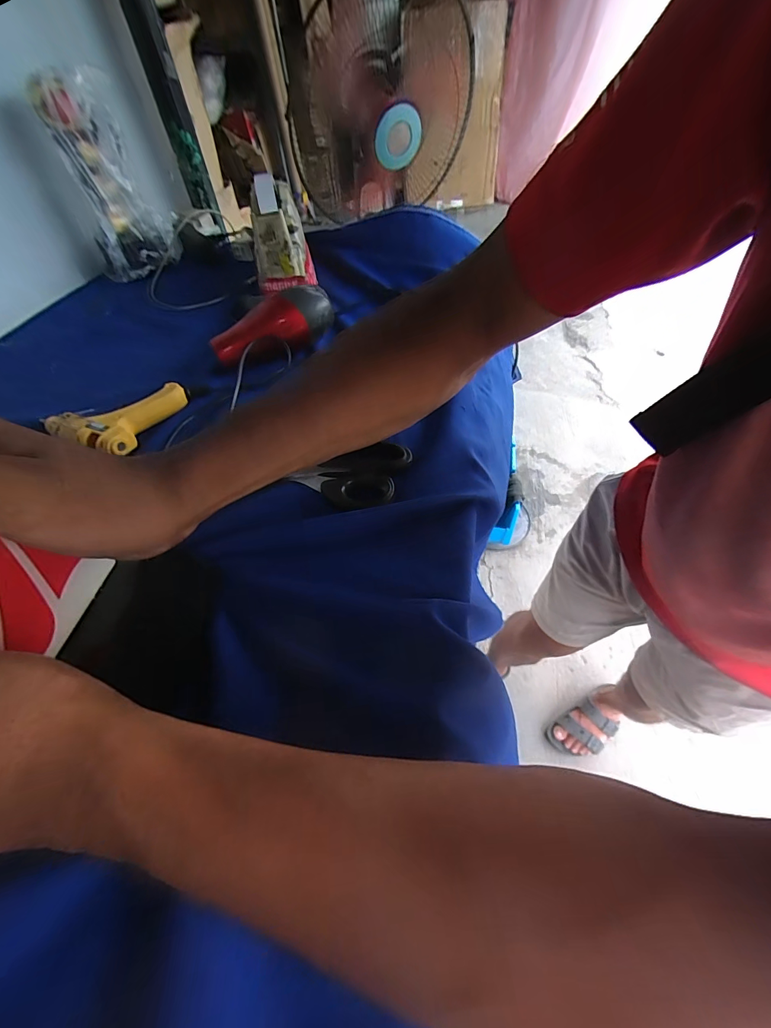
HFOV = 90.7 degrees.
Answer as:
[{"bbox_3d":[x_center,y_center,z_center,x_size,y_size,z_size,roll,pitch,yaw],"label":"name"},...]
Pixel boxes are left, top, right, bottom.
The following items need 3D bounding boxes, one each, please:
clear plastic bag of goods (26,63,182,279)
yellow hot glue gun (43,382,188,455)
[{"bbox_3d":[-0.429,-0.517,0.598,0.133,0.228,0.119,-24,55,-14],"label":"clear plastic bag of goods"},{"bbox_3d":[-0.281,-0.108,0.400,0.099,0.022,0.103,16,56,16],"label":"yellow hot glue gun"}]

